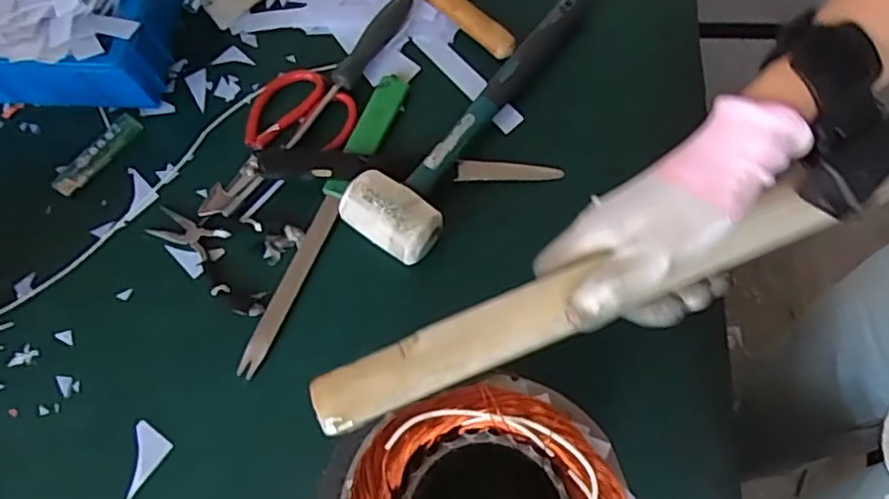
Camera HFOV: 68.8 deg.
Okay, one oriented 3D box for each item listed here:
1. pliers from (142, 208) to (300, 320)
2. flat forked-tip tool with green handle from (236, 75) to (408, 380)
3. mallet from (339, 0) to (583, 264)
[{"bbox_3d":[-0.181,0.000,0.511,0.117,0.008,0.076,20,71,11],"label":"pliers"},{"bbox_3d":[-0.091,-0.030,0.515,0.028,0.011,0.275,19,71,10],"label":"flat forked-tip tool with green handle"},{"bbox_3d":[0.024,-0.117,0.524,0.073,0.043,0.279,31,74,13],"label":"mallet"}]

